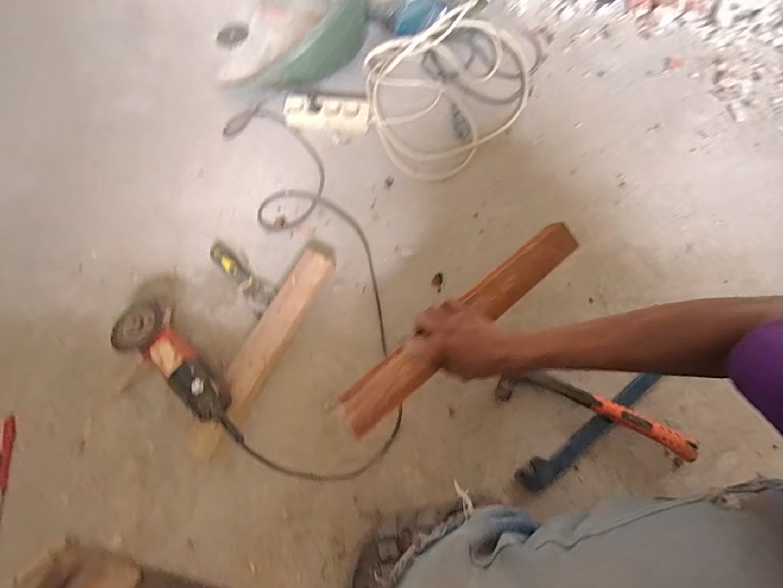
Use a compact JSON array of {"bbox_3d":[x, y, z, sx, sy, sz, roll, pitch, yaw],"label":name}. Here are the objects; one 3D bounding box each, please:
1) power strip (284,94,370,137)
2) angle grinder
[{"bbox_3d":[-0.153,-0.425,0.895,0.202,0.039,0.069,6,71,4],"label":"power strip"},{"bbox_3d":[-0.360,0.136,0.666,0.340,0.099,0.093,37,76,13],"label":"angle grinder"}]

